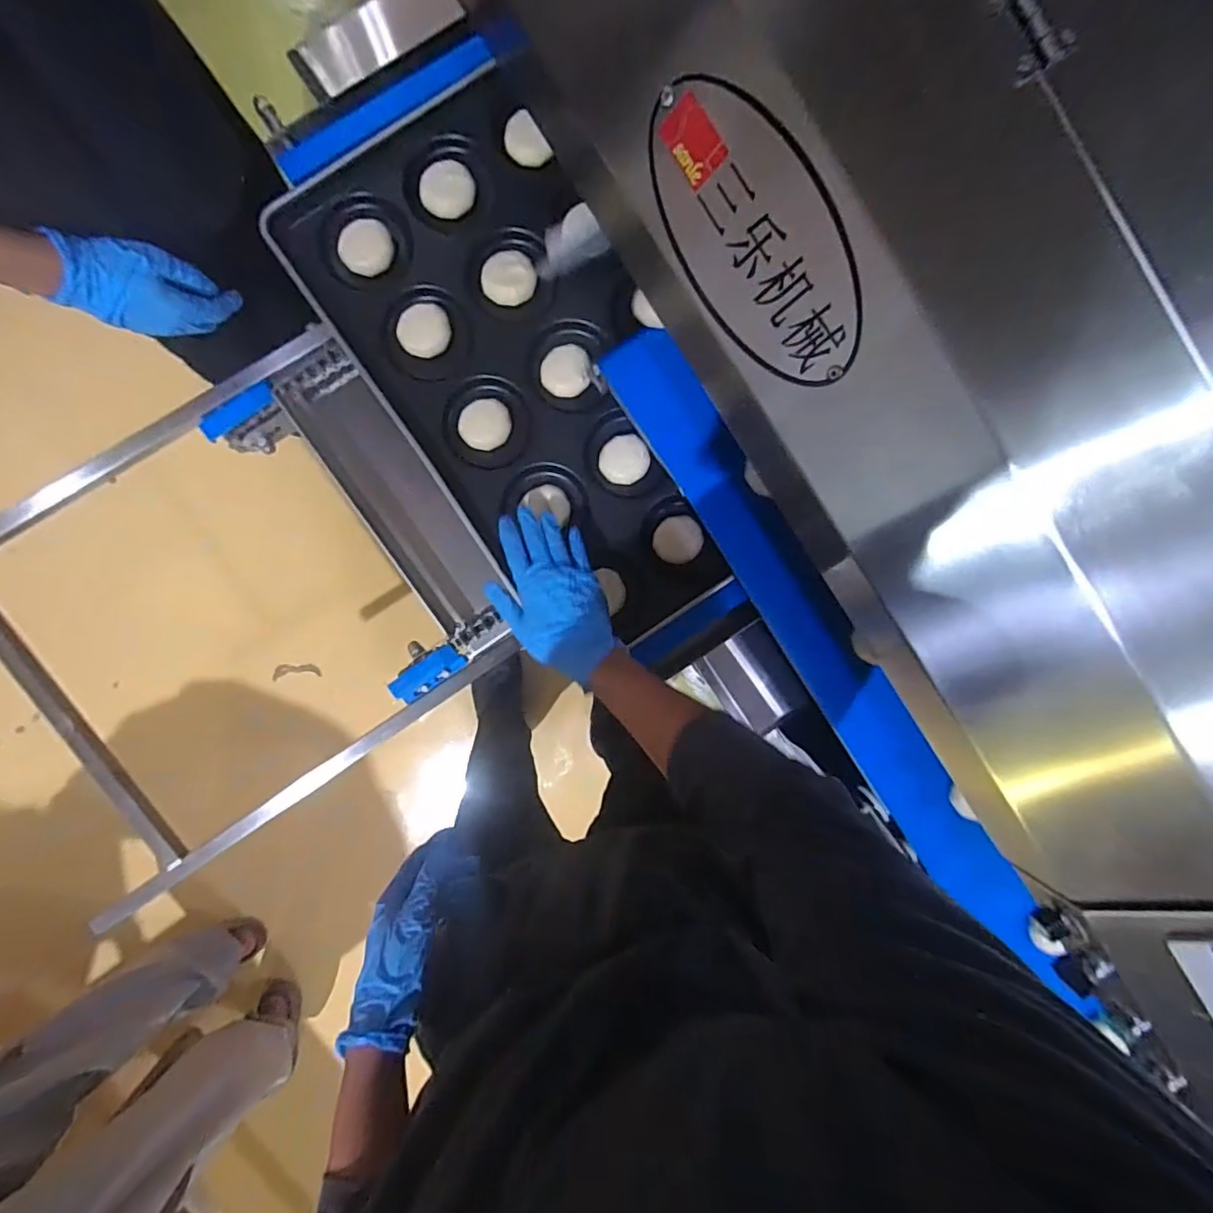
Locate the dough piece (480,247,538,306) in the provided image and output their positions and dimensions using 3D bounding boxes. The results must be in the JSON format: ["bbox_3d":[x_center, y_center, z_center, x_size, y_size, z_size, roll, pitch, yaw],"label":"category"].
[{"bbox_3d":[-0.107,-0.359,0.626,0.057,0.026,0.048,7,93,-5],"label":"dough piece"}]

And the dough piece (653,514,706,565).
[{"bbox_3d":[0.083,-0.077,0.660,0.054,0.014,0.053,0,93,-4],"label":"dough piece"}]

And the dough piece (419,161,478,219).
[{"bbox_3d":[-0.172,-0.452,0.620,0.056,0.014,0.052,0,93,-4],"label":"dough piece"}]

